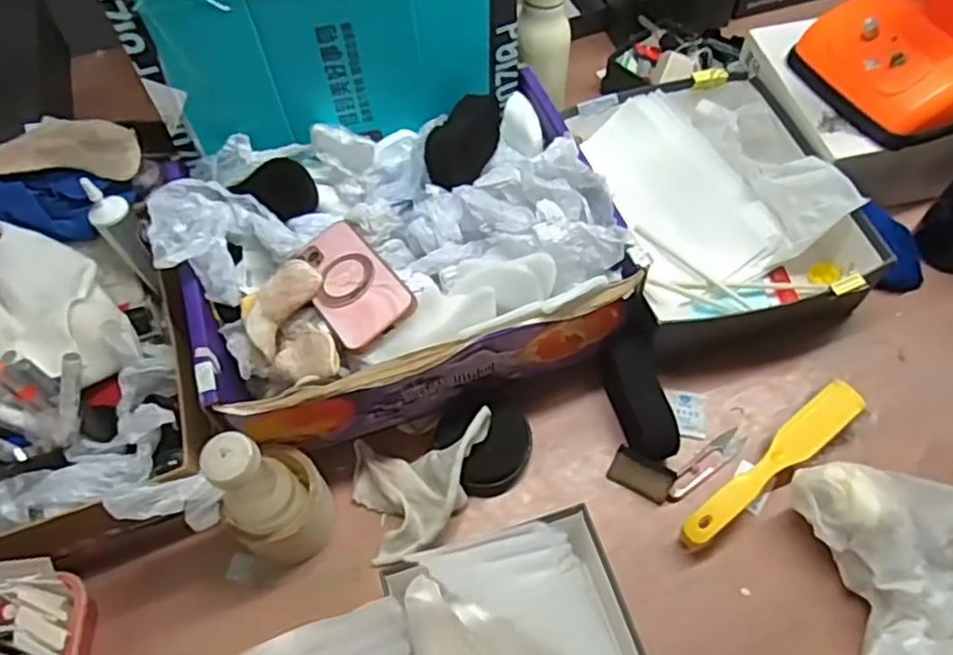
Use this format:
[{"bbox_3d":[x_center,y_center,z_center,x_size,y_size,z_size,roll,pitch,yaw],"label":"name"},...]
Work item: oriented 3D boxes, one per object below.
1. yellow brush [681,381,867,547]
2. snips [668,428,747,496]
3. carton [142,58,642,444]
[{"bbox_3d":[0.279,0.130,0.659,0.228,0.038,0.040,-34,64,-17],"label":"yellow brush"},{"bbox_3d":[0.222,0.132,0.676,0.098,0.008,0.024,-35,64,-17],"label":"snips"},{"bbox_3d":[-0.079,-0.078,0.692,0.392,0.148,0.296,-18,60,-8],"label":"carton"}]

